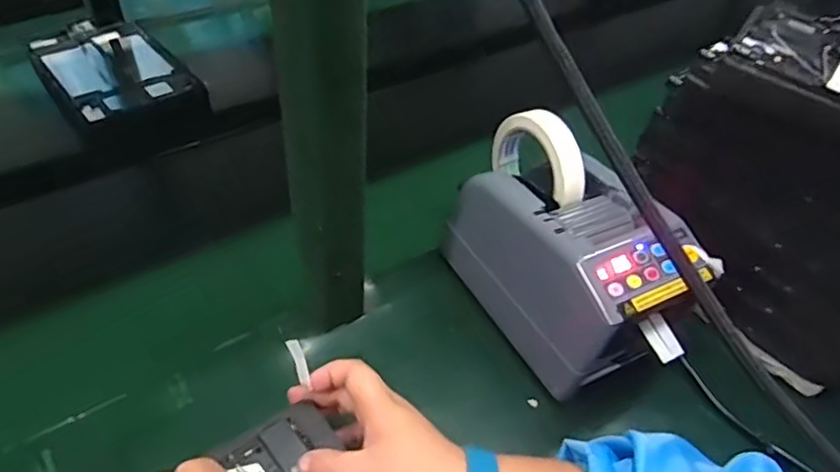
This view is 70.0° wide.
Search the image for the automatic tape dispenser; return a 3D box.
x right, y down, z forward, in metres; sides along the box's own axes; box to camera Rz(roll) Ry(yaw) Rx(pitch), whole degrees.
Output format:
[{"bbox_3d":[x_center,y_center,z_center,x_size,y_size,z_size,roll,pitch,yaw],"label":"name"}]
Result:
[{"bbox_3d":[0.120,0.014,0.492,0.110,0.130,0.199,-18,48,-22],"label":"automatic tape dispenser"}]

